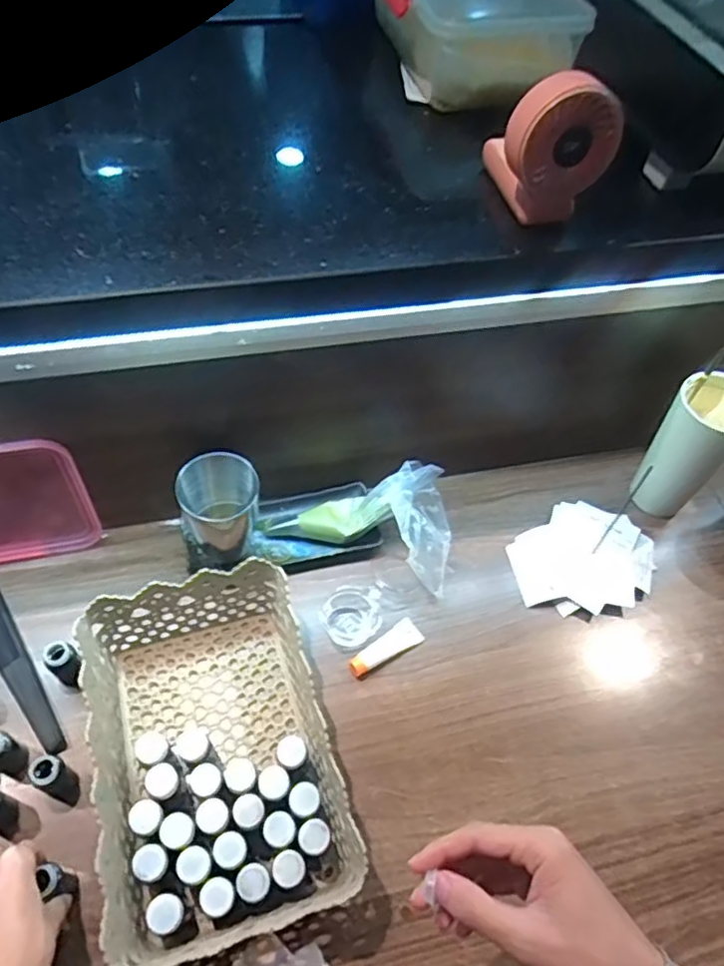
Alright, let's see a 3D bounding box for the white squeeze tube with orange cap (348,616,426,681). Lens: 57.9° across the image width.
[{"bbox_3d":[0.024,0.170,0.678,0.083,0.012,0.027,-28,61,-21],"label":"white squeeze tube with orange cap"}]

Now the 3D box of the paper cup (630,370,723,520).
[{"bbox_3d":[0.366,-0.038,0.735,0.080,0.162,0.075,2,55,-3],"label":"paper cup"}]

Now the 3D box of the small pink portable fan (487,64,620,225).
[{"bbox_3d":[0.151,-0.274,0.519,0.088,0.107,0.091,2,55,-2],"label":"small pink portable fan"}]

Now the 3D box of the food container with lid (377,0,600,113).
[{"bbox_3d":[0.116,-0.472,0.669,0.182,0.085,0.221,-12,57,-12],"label":"food container with lid"}]

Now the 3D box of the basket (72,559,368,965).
[{"bbox_3d":[-0.126,0.230,0.582,0.196,0.082,0.291,-14,57,-13],"label":"basket"}]

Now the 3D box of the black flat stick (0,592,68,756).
[{"bbox_3d":[-0.346,0.178,0.651,0.034,0.018,0.203,-32,63,-23],"label":"black flat stick"}]

